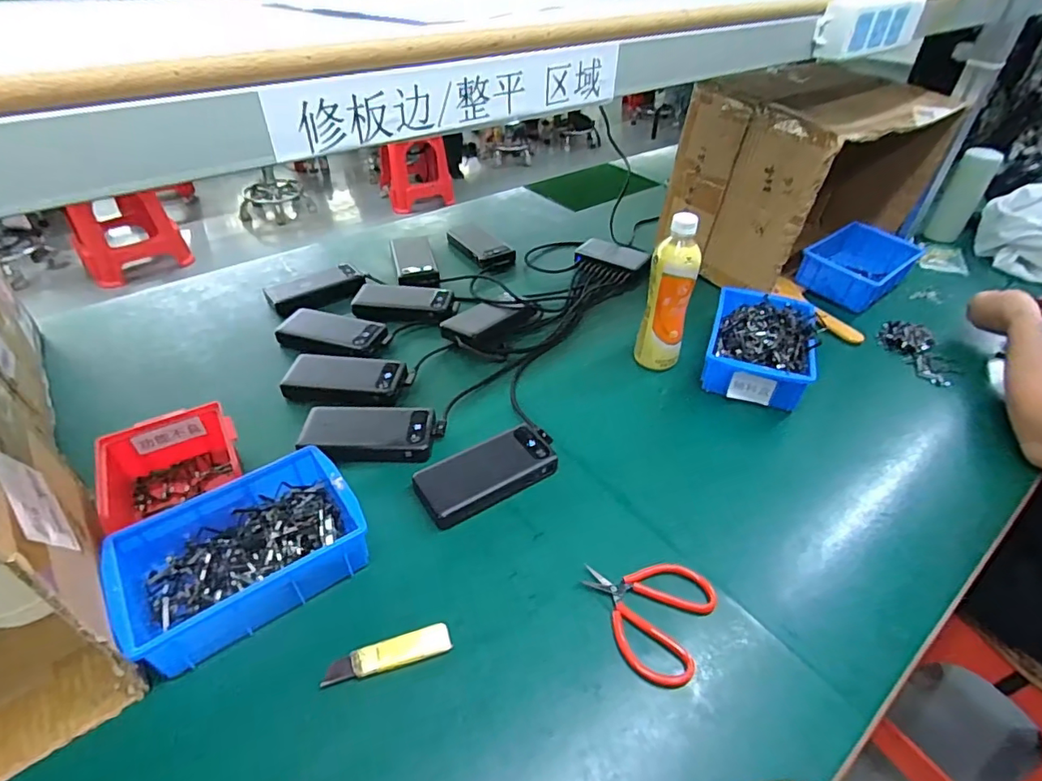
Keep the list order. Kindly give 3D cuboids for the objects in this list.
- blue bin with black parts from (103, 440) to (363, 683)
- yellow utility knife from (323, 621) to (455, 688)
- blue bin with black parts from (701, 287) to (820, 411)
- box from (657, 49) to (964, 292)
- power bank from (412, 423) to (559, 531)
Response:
[{"bbox_3d":[-0.258,0.147,0.499,0.198,0.057,0.138,-25,47,-28],"label":"blue bin with black parts"},{"bbox_3d":[-0.114,0.227,0.457,0.104,0.010,0.024,-12,42,-15],"label":"yellow utility knife"},{"bbox_3d":[0.341,-0.067,0.761,0.135,0.075,0.206,16,42,16],"label":"blue bin with black parts"},{"bbox_3d":[0.524,-0.396,0.981,0.471,0.282,0.288,-28,48,-30],"label":"box"},{"bbox_3d":[-0.038,0.092,0.595,0.153,0.031,0.070,-20,45,-23],"label":"power bank"}]

